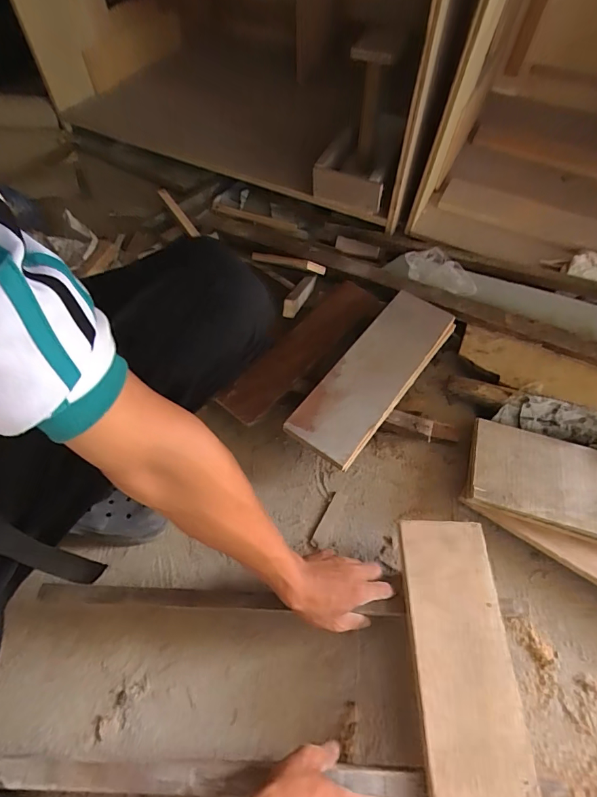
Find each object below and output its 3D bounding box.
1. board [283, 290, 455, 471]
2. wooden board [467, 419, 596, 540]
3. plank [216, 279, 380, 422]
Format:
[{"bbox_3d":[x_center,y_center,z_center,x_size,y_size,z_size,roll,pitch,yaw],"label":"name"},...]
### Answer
[{"bbox_3d":[0.127,-0.048,0.698,0.116,0.029,0.356,33,65,19],"label":"board"},{"bbox_3d":[0.439,0.134,0.624,0.353,0.011,0.149,17,61,9],"label":"wooden board"},{"bbox_3d":[0.013,-0.094,0.752,0.091,0.013,0.361,38,66,19],"label":"plank"}]

